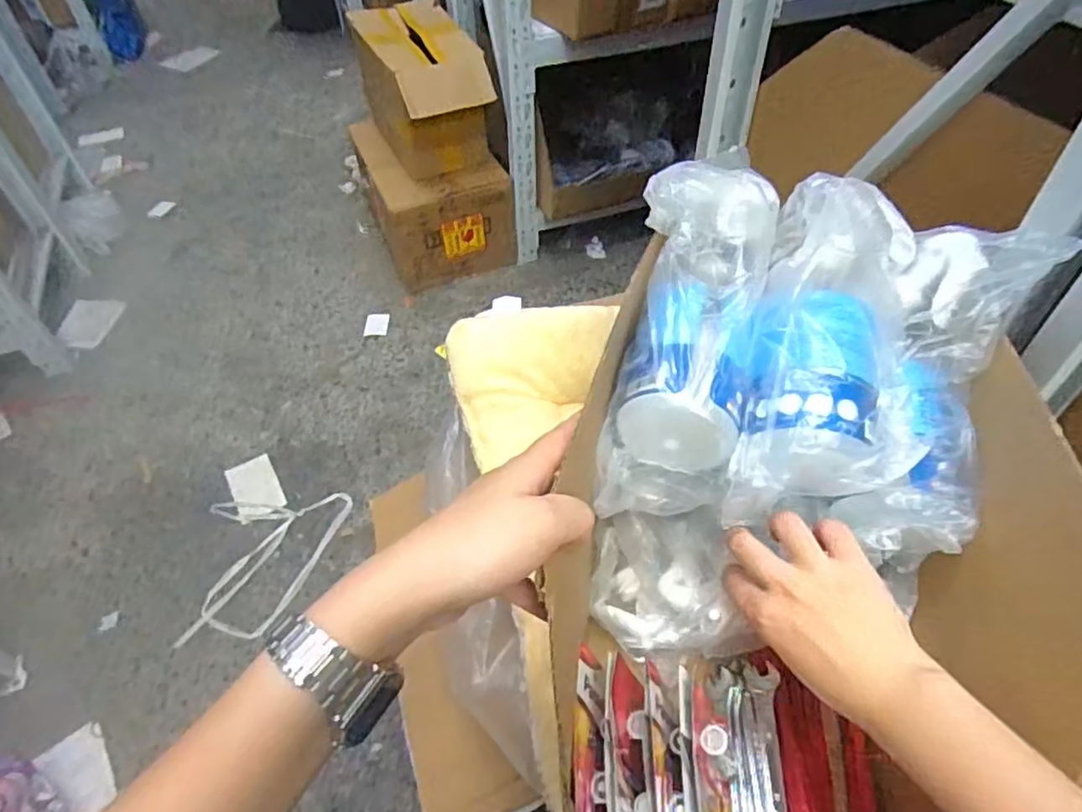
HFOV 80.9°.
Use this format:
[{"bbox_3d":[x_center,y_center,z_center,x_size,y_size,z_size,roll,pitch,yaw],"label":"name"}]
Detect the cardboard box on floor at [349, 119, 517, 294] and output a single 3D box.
[{"bbox_3d":[-0.242,-0.491,1.497,0.296,0.244,0.356,-17,49,-8],"label":"cardboard box on floor"}]

